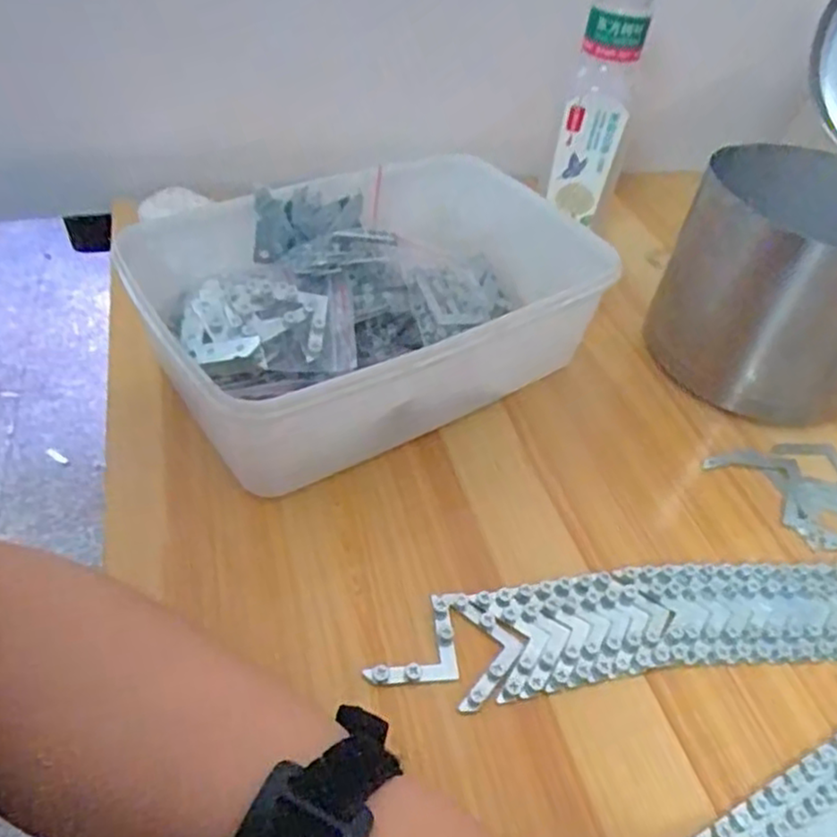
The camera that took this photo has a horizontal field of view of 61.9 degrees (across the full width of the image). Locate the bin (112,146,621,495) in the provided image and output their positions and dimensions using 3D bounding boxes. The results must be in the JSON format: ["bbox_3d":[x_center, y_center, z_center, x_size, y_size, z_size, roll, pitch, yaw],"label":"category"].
[{"bbox_3d":[-0.027,-0.068,0.432,0.261,0.087,0.184,-23,51,-27],"label":"bin"}]

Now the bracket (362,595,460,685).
[{"bbox_3d":[-0.004,0.101,0.321,0.041,0.004,0.041,0,44,-7],"label":"bracket"}]

